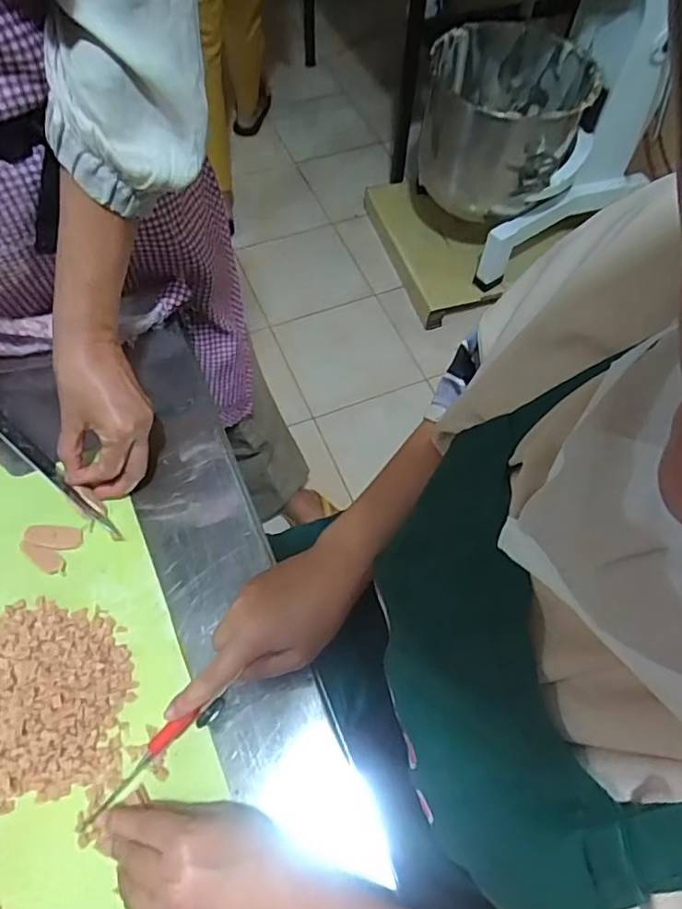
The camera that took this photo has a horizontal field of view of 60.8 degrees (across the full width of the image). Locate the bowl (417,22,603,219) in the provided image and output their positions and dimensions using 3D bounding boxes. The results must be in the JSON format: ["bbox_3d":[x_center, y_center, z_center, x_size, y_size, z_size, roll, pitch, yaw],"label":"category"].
[{"bbox_3d":[0.364,-0.771,1.366,0.341,0.298,0.353,2,60,-3],"label":"bowl"}]

